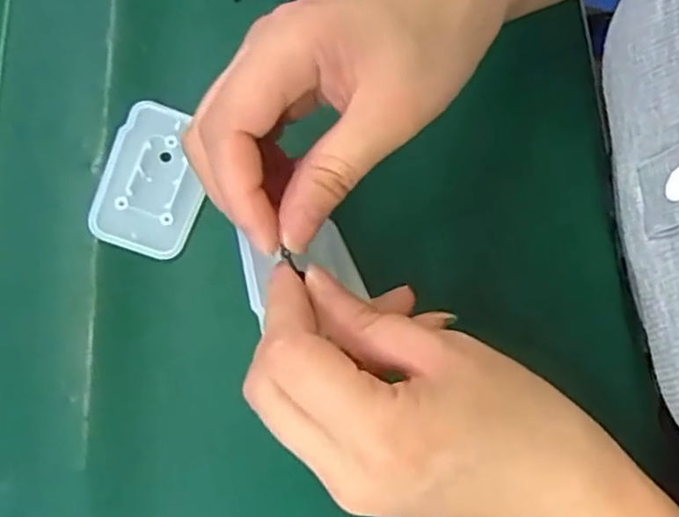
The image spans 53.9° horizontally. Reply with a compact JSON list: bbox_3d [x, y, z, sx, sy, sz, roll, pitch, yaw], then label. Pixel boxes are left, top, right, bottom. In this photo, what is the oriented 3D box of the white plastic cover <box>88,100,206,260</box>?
[{"bbox_3d":[-0.084,-0.037,0.305,0.043,0.010,0.069,15,74,3],"label":"white plastic cover"}]

